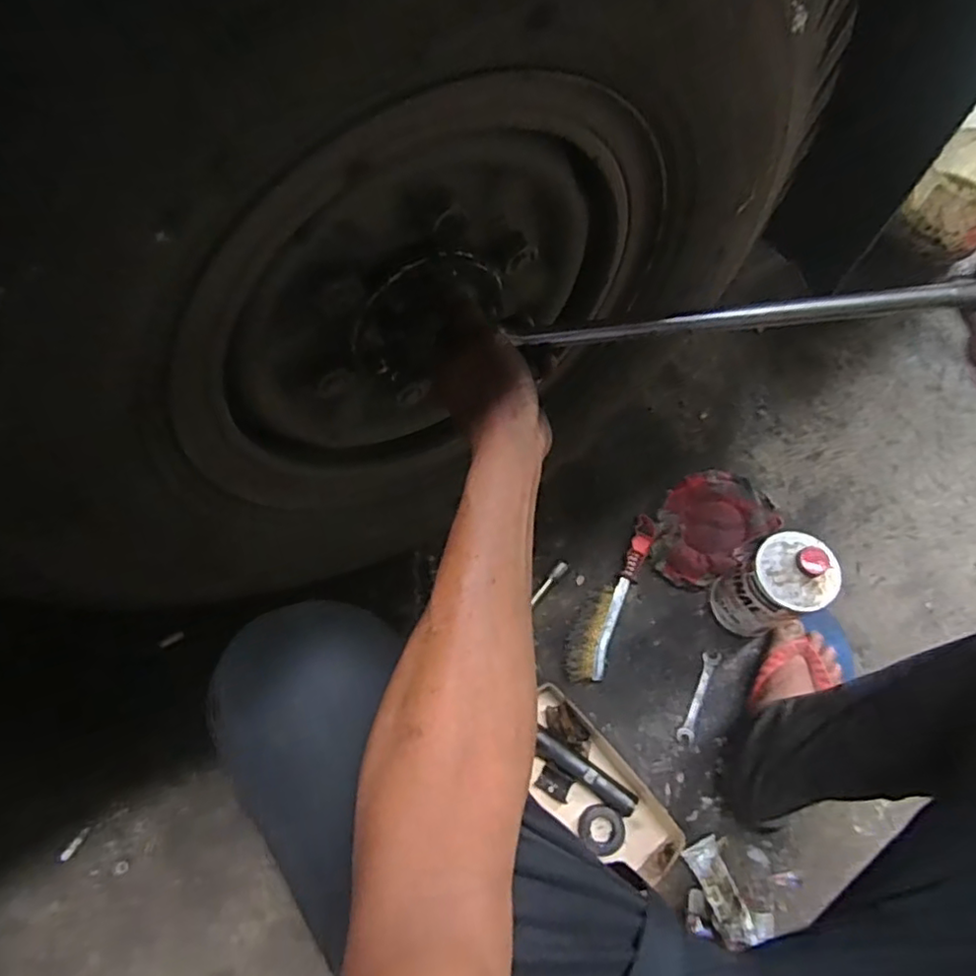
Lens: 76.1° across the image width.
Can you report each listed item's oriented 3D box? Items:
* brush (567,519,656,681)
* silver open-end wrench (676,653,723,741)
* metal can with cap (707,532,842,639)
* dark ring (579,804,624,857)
[{"bbox_3d":[0.161,0.140,0.829,0.056,0.022,0.240,22,69,10],"label":"brush"},{"bbox_3d":[0.267,0.263,0.787,0.023,0.005,0.118,23,69,11],"label":"silver open-end wrench"},{"bbox_3d":[0.330,0.117,0.730,0.078,0.212,0.082,-1,67,1],"label":"metal can with cap"},{"bbox_3d":[0.132,0.397,0.720,0.050,0.011,0.055,-1,87,10],"label":"dark ring"}]

